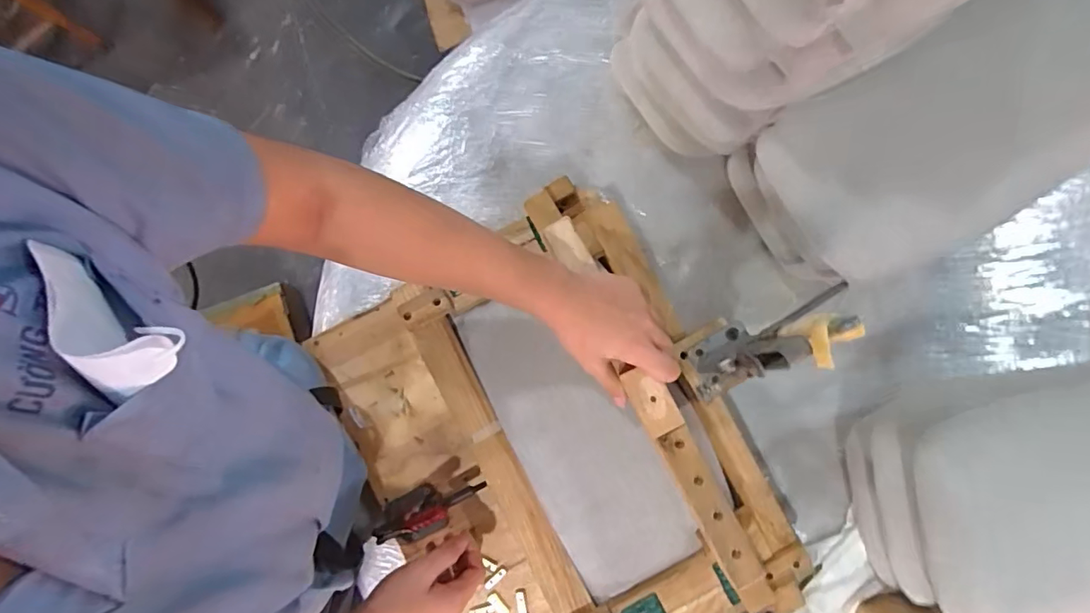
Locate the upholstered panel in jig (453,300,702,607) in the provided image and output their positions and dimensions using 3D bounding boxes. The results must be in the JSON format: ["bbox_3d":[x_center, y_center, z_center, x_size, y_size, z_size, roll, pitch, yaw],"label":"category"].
[{"bbox_3d":[0.032,0.142,0.591,0.136,0.036,0.350,-29,83,-2],"label":"upholstered panel in jig"}]

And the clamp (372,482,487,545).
[{"bbox_3d":[-0.133,0.234,0.596,0.141,0.069,0.055,-24,83,-3],"label":"clamp"}]

